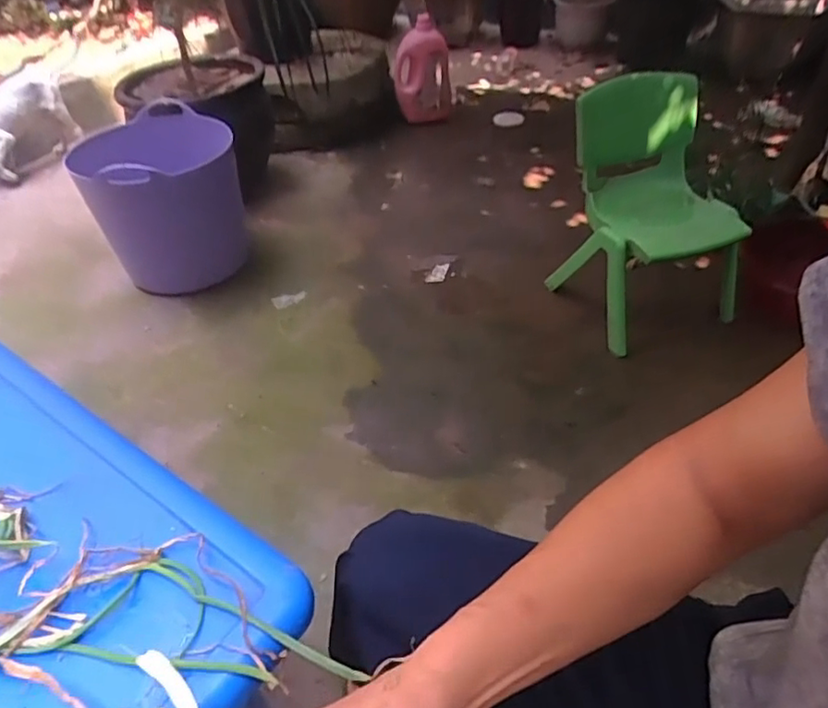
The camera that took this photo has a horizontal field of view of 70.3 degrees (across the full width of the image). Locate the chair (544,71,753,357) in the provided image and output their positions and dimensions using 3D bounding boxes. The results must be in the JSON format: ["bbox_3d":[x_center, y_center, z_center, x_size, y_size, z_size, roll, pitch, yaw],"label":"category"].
[{"bbox_3d":[0.542,-0.334,1.330,0.332,0.454,0.379,-16,43,-10],"label":"chair"}]

